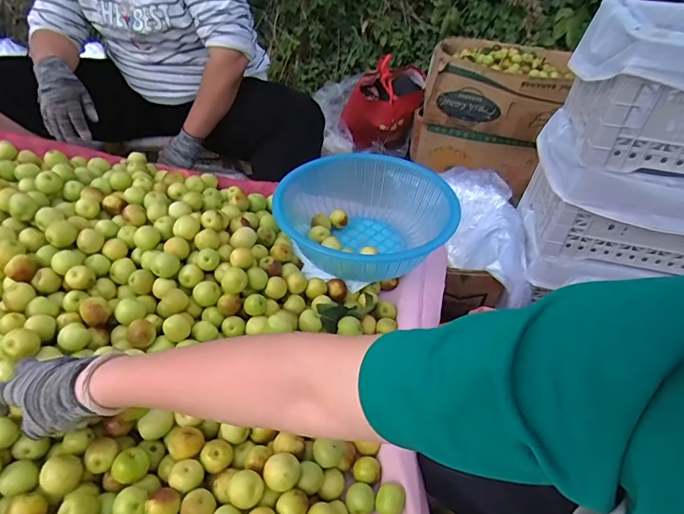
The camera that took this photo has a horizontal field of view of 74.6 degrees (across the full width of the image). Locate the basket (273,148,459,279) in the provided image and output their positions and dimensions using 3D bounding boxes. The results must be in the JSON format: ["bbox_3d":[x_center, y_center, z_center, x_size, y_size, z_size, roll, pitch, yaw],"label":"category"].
[{"bbox_3d":[0.032,-0.051,0.722,0.278,0.108,0.271,2,42,-5],"label":"basket"}]

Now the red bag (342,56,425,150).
[{"bbox_3d":[0.161,-0.566,1.749,0.265,0.263,0.211,16,43,10],"label":"red bag"}]

